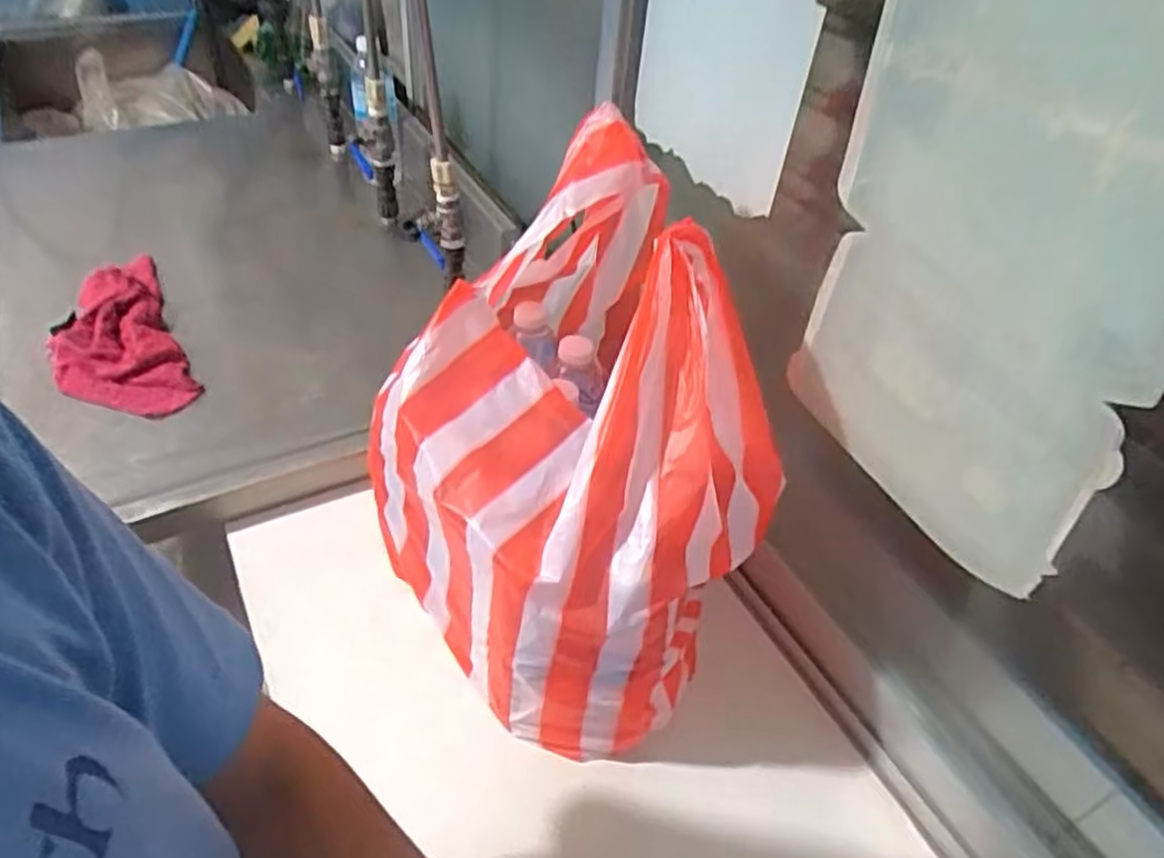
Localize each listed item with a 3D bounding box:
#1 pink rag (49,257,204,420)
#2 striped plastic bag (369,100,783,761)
[{"bbox_3d":[-0.544,-0.106,0.901,0.129,0.049,0.269,-21,50,-26],"label":"pink rag"},{"bbox_3d":[-0.011,-0.009,0.624,0.272,0.352,0.345,-29,54,-32],"label":"striped plastic bag"}]

